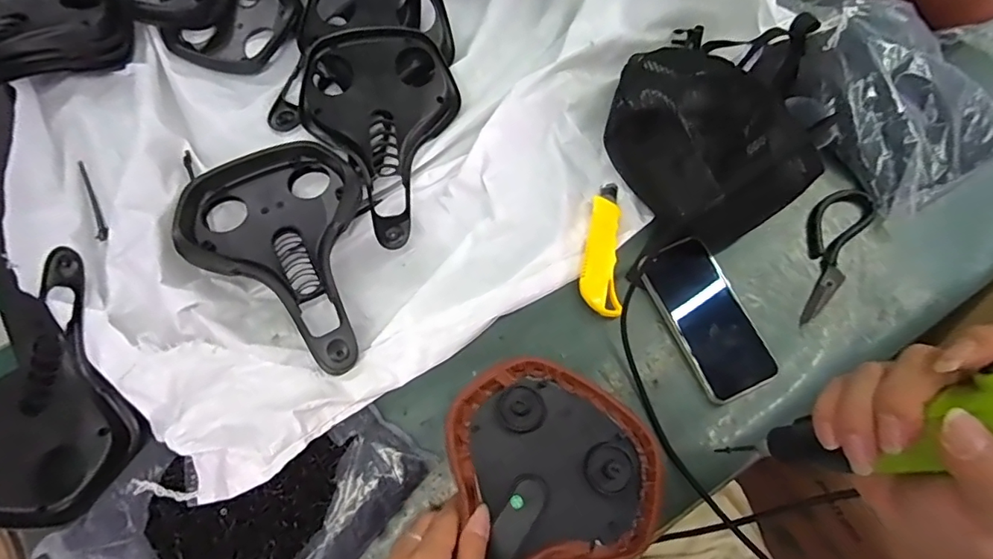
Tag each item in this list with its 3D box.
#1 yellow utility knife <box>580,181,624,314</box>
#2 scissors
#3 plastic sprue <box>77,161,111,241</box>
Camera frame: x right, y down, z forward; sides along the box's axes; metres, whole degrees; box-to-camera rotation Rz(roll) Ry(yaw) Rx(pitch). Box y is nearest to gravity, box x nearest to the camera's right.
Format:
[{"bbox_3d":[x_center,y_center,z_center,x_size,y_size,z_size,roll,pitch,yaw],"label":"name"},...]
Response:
[{"bbox_3d":[0.111,-0.036,0.529,0.040,0.014,0.151,3,71,2],"label":"yellow utility knife"},{"bbox_3d":[0.354,-0.034,0.525,0.057,0.022,0.166,33,76,9],"label":"scissors"},{"bbox_3d":[-0.445,-0.088,0.542,0.013,0.008,0.114,-31,73,-9],"label":"plastic sprue"}]

